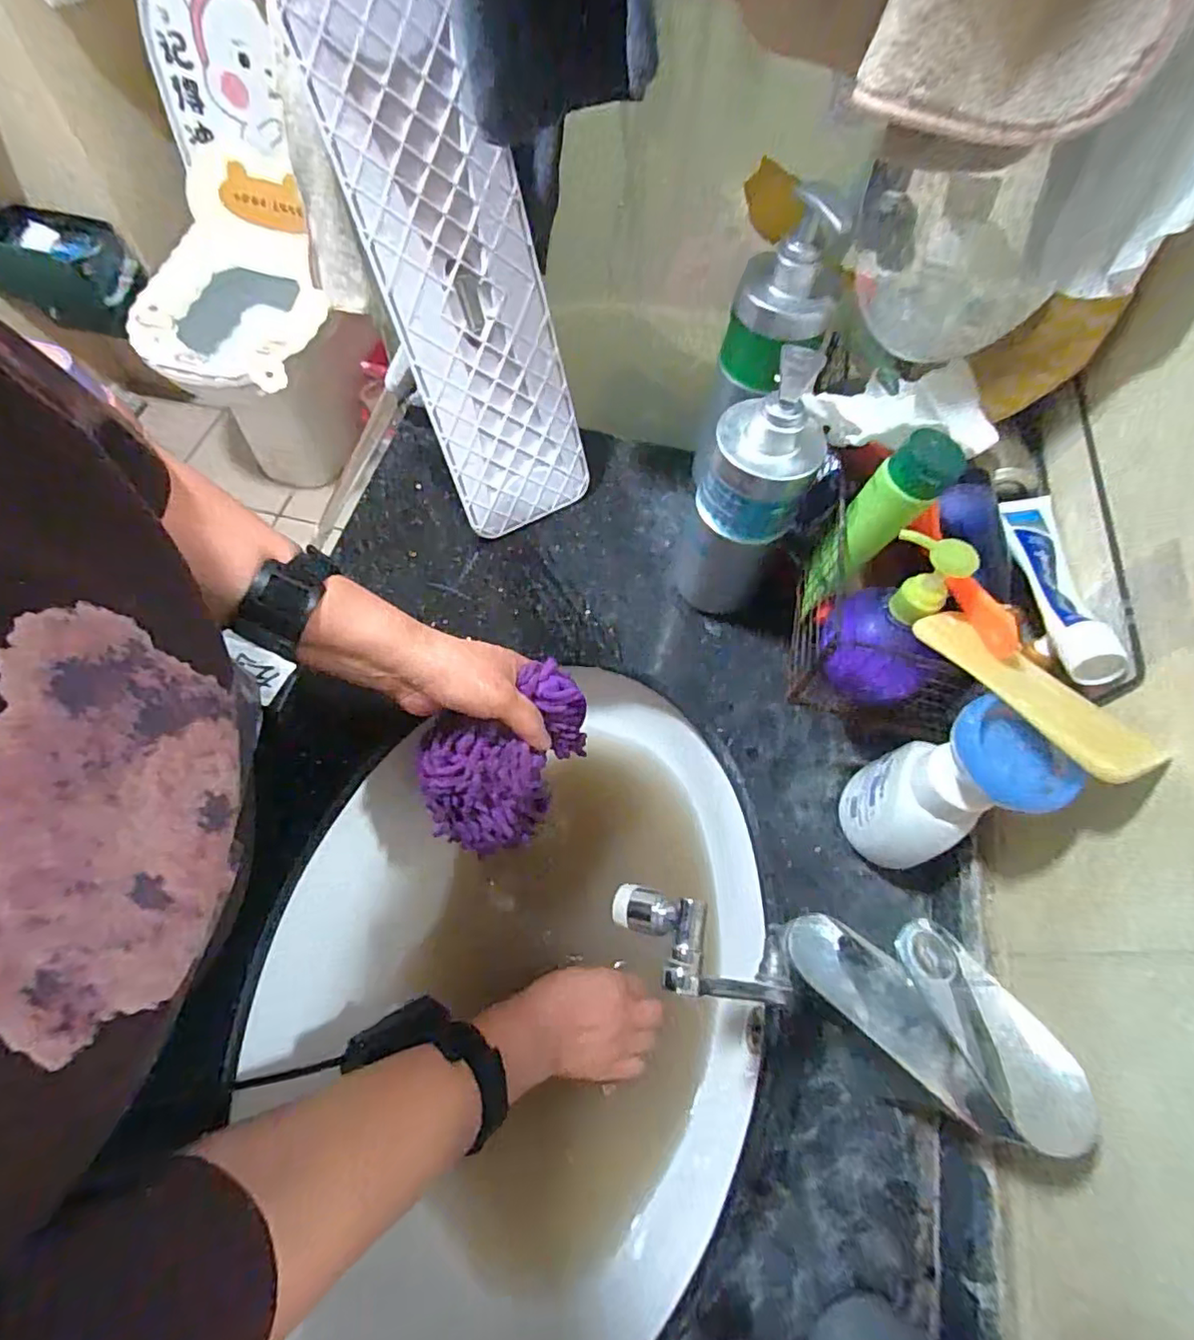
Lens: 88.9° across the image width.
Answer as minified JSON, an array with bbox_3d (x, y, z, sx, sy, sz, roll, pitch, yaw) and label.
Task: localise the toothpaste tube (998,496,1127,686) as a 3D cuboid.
[{"bbox_3d":[0.285,-0.062,0.385,0.036,0.025,0.164,12,50,3],"label":"toothpaste tube"}]

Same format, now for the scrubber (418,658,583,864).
[{"bbox_3d":[-0.073,0.066,0.460,0.098,0.099,0.132,31,66,11],"label":"scrubber"}]

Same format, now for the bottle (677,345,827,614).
[{"bbox_3d":[0.110,-0.130,0.474,0.079,0.224,0.084,21,65,7],"label":"bottle"}]

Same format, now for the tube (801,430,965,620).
[{"bbox_3d":[0.179,-0.093,0.412,0.034,0.146,0.045,-18,64,-34],"label":"tube"}]

